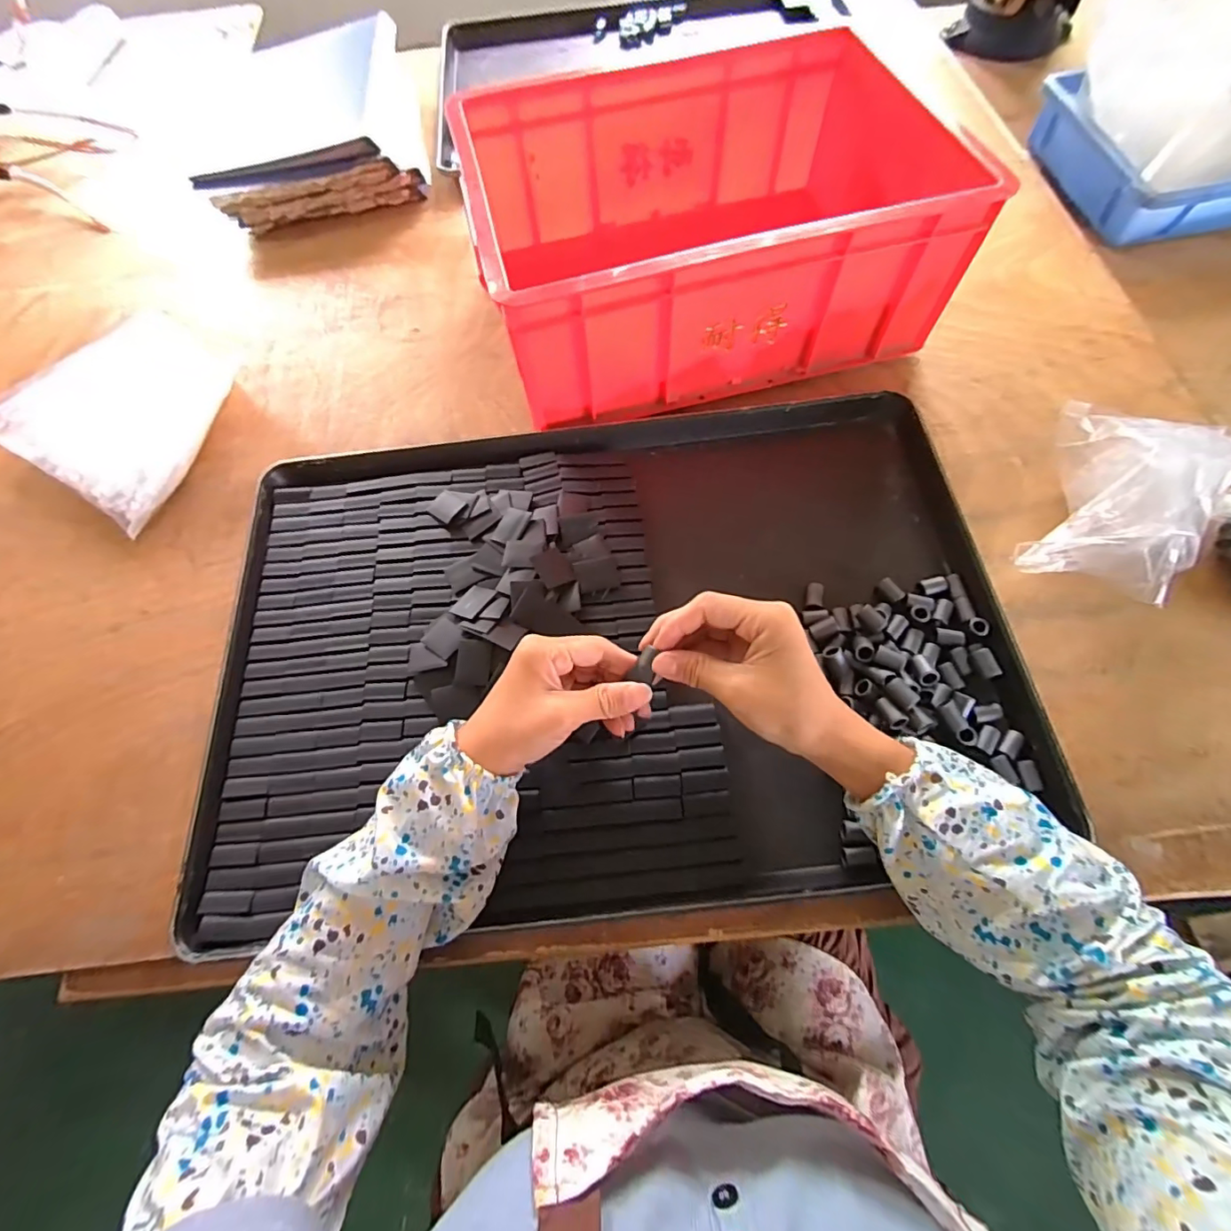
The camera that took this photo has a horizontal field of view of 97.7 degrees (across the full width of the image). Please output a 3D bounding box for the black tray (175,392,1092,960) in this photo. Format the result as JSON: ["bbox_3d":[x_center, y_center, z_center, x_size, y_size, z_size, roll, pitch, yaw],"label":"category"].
[{"bbox_3d":[-0.006,0.008,0.425,0.593,0.033,0.403,-8,66,0],"label":"black tray"}]

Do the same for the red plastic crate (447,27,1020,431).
[{"bbox_3d":[0.092,-0.368,0.517,0.413,0.148,0.286,-14,66,-3],"label":"red plastic crate"}]

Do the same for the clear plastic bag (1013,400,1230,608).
[{"bbox_3d":[0.403,-0.092,0.420,0.114,0.082,0.151,27,71,14],"label":"clear plastic bag"}]

